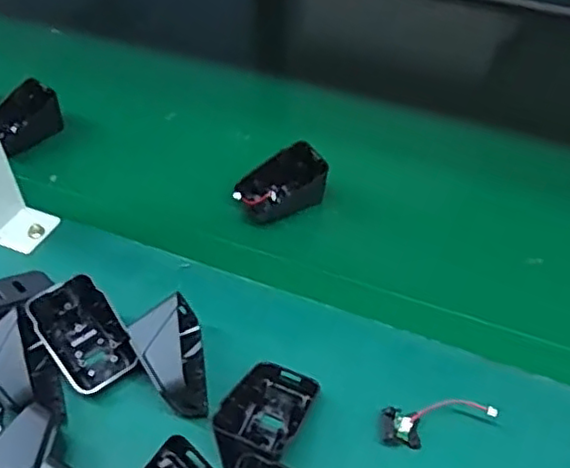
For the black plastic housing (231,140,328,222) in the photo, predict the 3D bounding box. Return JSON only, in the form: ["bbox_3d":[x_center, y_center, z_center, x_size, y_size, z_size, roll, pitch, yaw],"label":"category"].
[{"bbox_3d":[-0.005,-0.041,0.528,0.074,0.034,0.049,-29,54,-23],"label":"black plastic housing"}]

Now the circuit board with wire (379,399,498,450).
[{"bbox_3d":[0.091,0.113,0.391,0.068,0.021,0.025,-2,48,-2],"label":"circuit board with wire"}]

